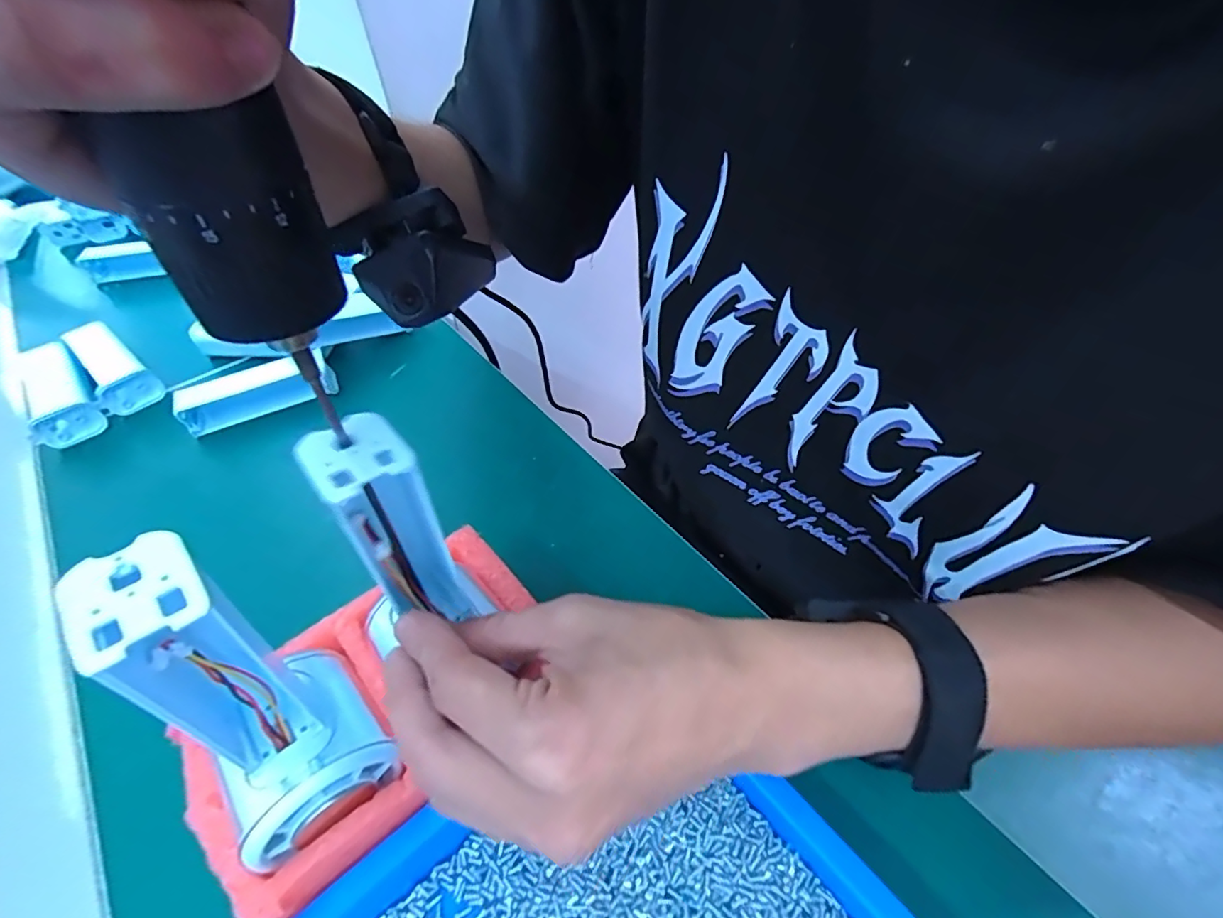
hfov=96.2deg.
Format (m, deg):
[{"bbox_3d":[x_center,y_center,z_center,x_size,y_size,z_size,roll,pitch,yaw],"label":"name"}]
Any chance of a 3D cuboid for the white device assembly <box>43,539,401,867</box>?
[{"bbox_3d":[-0.117,0.074,0.171,0.051,0.122,0.055,-31,55,-22],"label":"white device assembly"}]

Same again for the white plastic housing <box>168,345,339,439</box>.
[{"bbox_3d":[-0.259,-0.051,0.402,0.102,0.032,0.023,-21,51,-15],"label":"white plastic housing"}]

